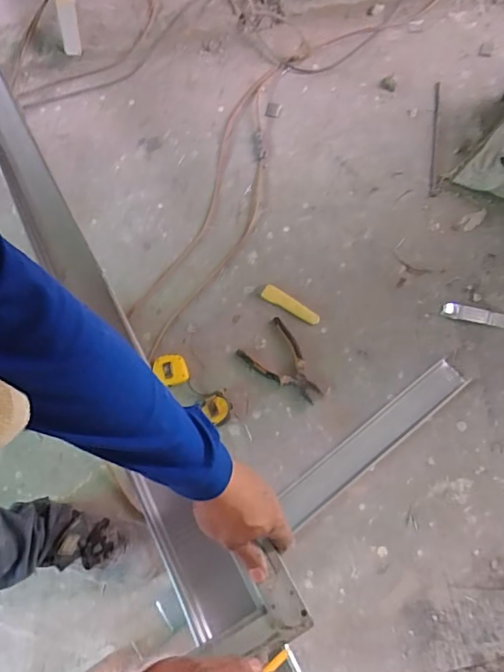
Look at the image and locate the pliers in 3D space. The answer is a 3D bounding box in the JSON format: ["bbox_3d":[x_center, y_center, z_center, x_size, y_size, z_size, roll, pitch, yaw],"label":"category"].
[{"bbox_3d":[0.074,0.061,1.047,0.116,0.012,0.184,-41,76,-11],"label":"pliers"}]

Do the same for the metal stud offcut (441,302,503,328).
[{"bbox_3d":[0.493,-0.039,1.059,0.172,0.007,0.041,17,73,6],"label":"metal stud offcut"}]

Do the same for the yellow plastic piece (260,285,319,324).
[{"bbox_3d":[0.086,-0.069,1.096,0.139,0.013,0.036,30,75,10],"label":"yellow plastic piece"}]

